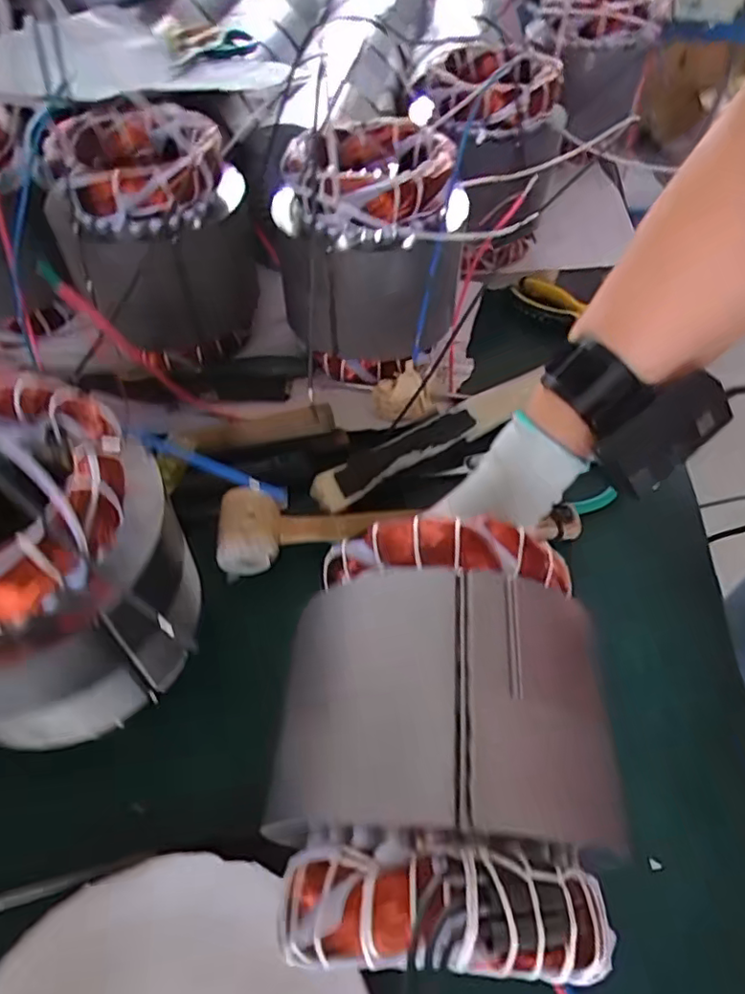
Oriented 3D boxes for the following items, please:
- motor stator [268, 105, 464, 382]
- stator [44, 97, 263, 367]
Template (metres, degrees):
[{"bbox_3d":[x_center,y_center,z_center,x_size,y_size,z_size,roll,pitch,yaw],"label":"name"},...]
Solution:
[{"bbox_3d":[-0.007,-0.205,0.503,0.135,0.172,0.149,-2,54,-2],"label":"motor stator"},{"bbox_3d":[-0.184,-0.222,0.517,0.148,0.166,0.135,-14,56,-11],"label":"stator"}]

